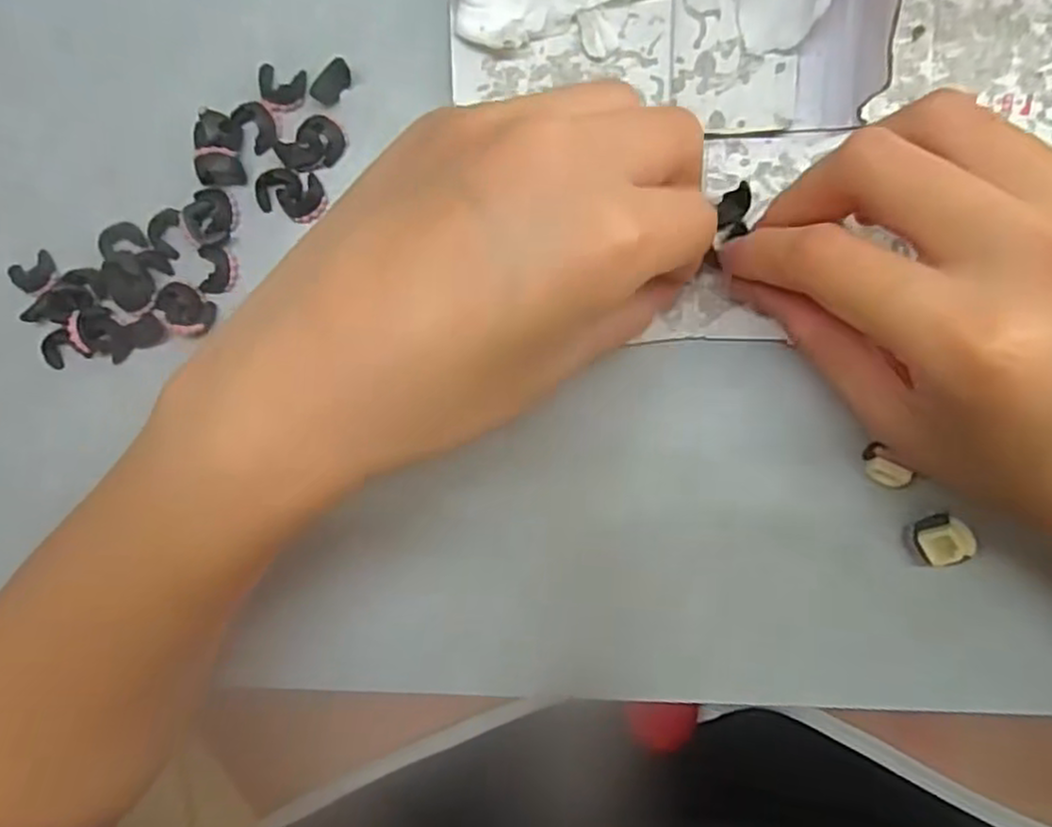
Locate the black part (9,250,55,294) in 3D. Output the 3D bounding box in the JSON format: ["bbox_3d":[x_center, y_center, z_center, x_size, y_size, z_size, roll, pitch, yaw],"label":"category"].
[{"bbox_3d":[-0.174,-0.049,0.248,0.015,0.005,0.012,-28,92,9],"label":"black part"}]

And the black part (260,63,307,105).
[{"bbox_3d":[-0.081,-0.109,0.233,0.015,0.005,0.012,14,96,6],"label":"black part"}]

